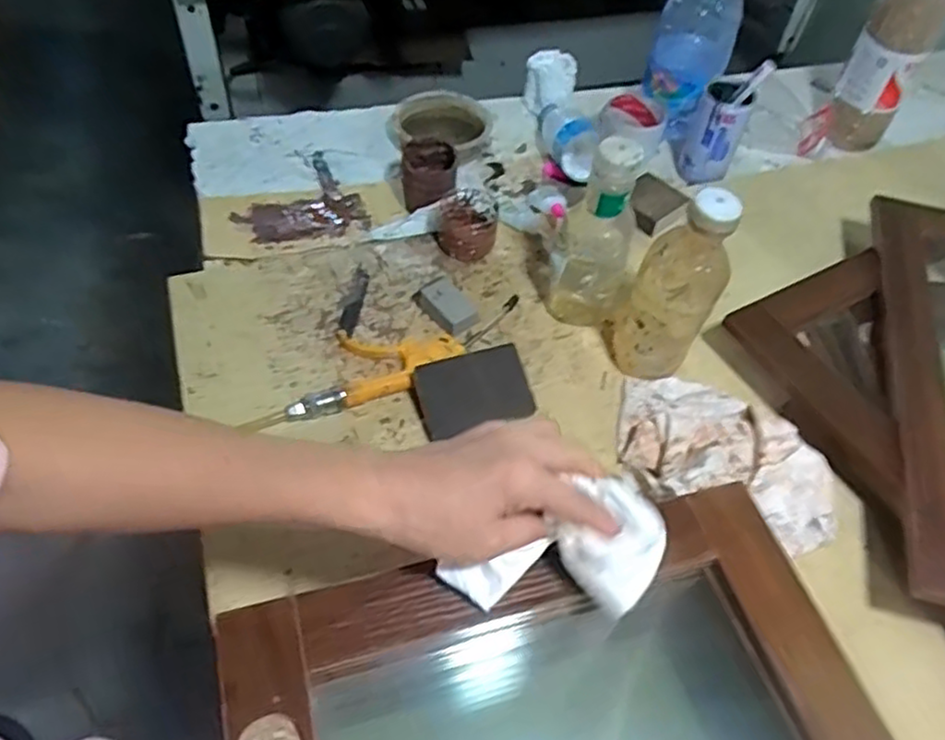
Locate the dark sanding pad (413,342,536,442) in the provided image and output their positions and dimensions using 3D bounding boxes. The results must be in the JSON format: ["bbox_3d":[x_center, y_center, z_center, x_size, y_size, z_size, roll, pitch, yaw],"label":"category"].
[{"bbox_3d":[0.001,0.019,0.662,0.102,0.071,0.004,-16,19,-3],"label":"dark sanding pad"}]

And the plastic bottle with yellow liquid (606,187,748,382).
[{"bbox_3d":[0.179,-0.077,0.636,0.079,0.210,0.068,20,53,11],"label":"plastic bottle with yellow liquid"}]

